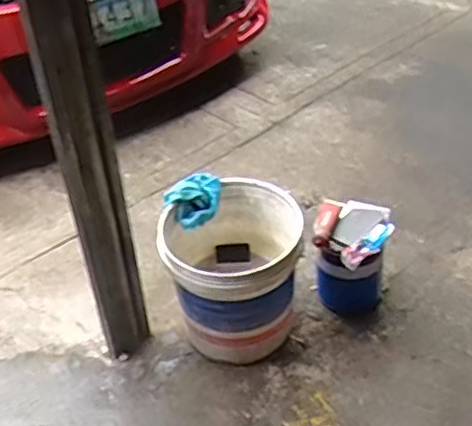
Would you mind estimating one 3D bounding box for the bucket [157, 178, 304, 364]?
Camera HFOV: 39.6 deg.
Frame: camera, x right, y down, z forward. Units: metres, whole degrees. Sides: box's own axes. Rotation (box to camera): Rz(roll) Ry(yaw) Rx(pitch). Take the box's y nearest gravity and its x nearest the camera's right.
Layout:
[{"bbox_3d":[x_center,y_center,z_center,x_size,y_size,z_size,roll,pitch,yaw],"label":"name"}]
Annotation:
[{"bbox_3d":[-0.008,0.135,1.475,0.285,0.275,0.285,0,43,0],"label":"bucket"}]

